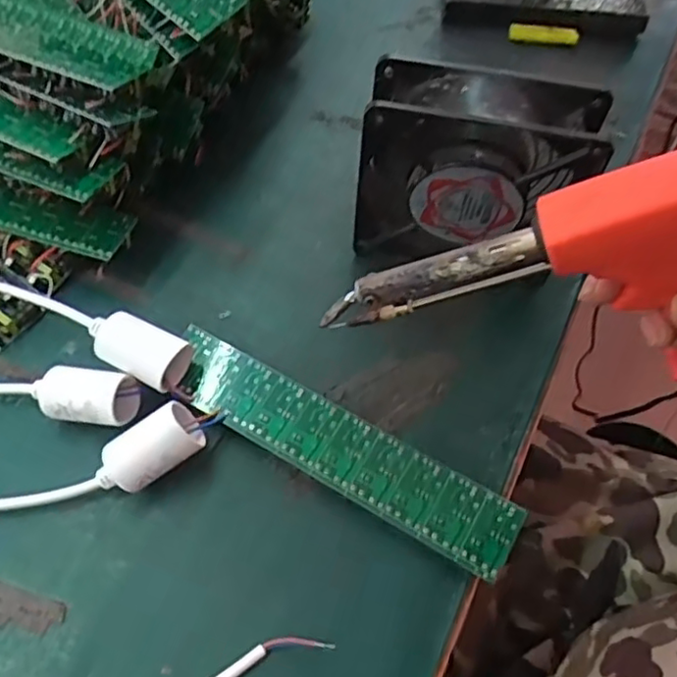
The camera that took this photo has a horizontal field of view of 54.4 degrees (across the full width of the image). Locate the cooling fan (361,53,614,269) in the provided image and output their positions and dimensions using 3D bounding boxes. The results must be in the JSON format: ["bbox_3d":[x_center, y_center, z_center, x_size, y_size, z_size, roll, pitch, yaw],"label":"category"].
[{"bbox_3d":[0.071,-0.086,0.370,0.115,0.125,0.040,10,60,4],"label":"cooling fan"}]

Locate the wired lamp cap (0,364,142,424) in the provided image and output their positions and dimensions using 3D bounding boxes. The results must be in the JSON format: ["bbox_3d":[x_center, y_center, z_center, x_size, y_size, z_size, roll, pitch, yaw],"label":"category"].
[{"bbox_3d":[-0.196,0.026,0.346,0.182,0.030,0.028,5,59,1],"label":"wired lamp cap"}]

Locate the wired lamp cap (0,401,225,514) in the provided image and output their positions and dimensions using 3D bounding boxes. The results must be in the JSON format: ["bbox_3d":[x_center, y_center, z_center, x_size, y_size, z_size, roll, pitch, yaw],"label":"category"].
[{"bbox_3d":[-0.152,0.068,0.324,0.185,0.038,0.032,-11,60,-8],"label":"wired lamp cap"}]

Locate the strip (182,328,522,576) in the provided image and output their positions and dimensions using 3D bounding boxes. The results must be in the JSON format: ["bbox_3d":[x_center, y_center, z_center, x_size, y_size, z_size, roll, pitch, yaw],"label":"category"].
[{"bbox_3d":[-0.002,0.055,0.340,0.195,0.004,0.038,28,68,13],"label":"strip"}]

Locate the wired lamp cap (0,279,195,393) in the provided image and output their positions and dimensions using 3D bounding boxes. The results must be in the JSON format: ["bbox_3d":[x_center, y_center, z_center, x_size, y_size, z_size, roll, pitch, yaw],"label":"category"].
[{"bbox_3d":[-0.168,-0.014,0.372,0.187,0.035,0.028,22,61,11],"label":"wired lamp cap"}]

